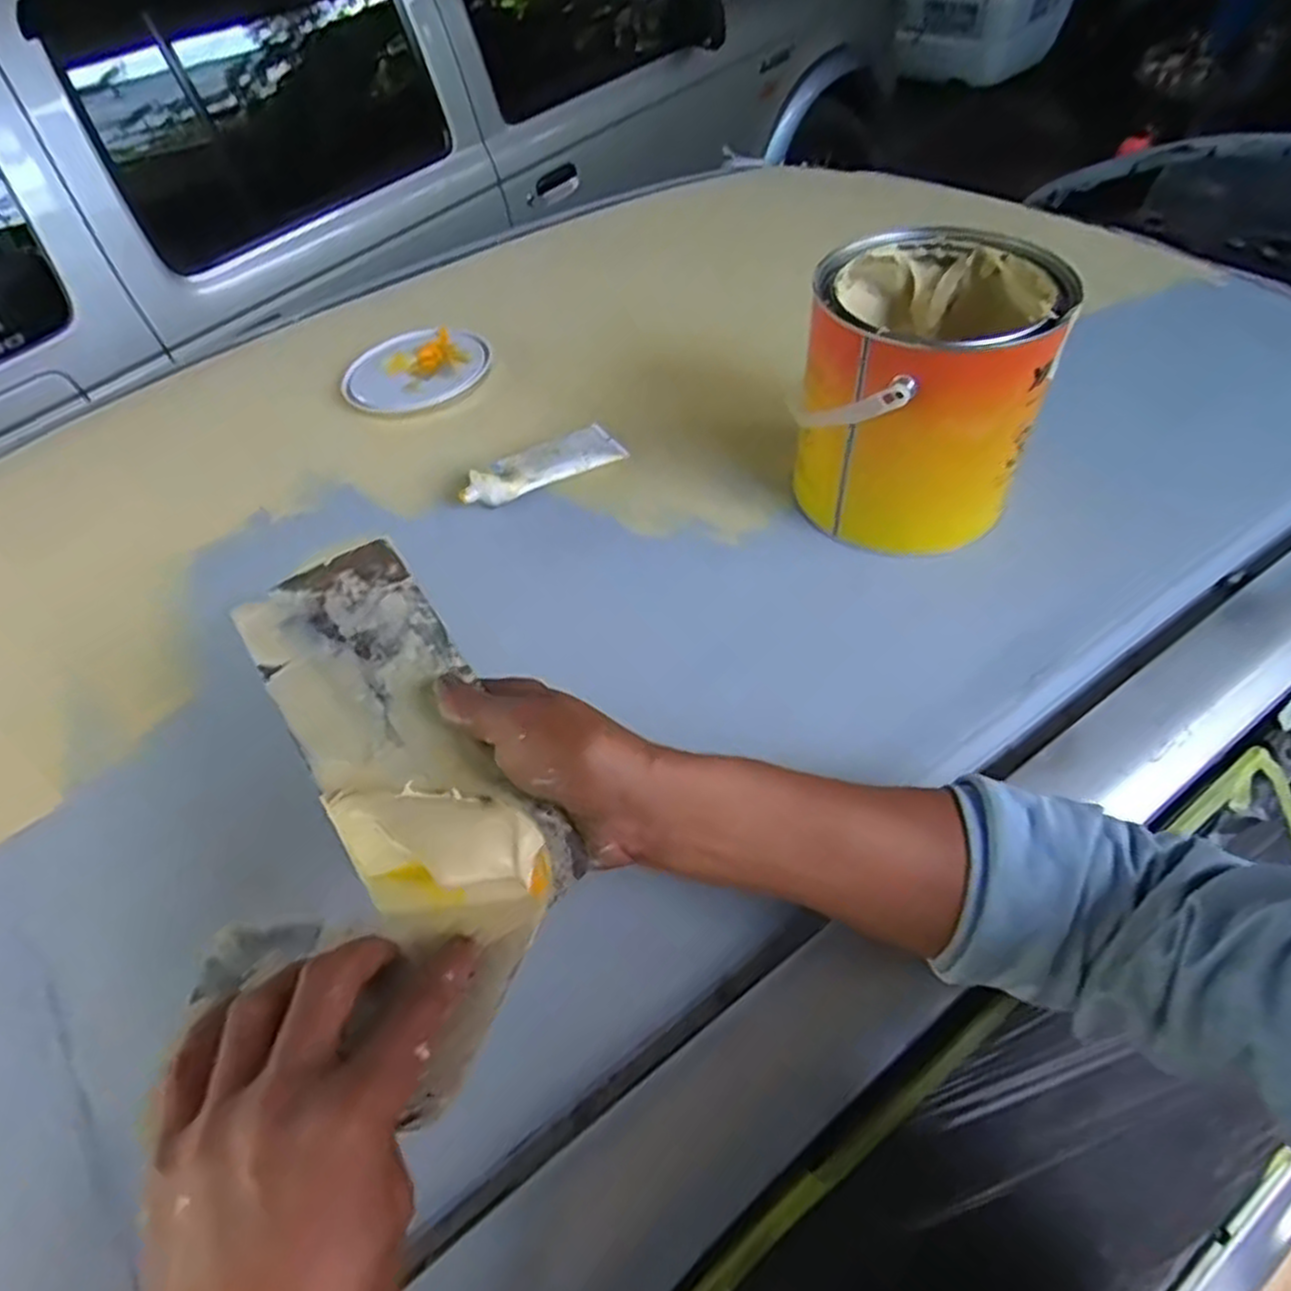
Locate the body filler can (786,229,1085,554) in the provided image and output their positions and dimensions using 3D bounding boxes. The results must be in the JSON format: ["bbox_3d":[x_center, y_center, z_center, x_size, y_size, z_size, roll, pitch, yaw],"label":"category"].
[{"bbox_3d":[0.189,-0.166,0.536,0.145,0.169,0.152,-3,48,3],"label":"body filler can"}]

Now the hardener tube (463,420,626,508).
[{"bbox_3d":[-0.085,-0.149,0.637,0.139,0.024,0.047,-27,51,-17],"label":"hardener tube"}]

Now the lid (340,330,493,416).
[{"bbox_3d":[-0.227,-0.275,0.766,0.142,0.011,0.140,-3,48,3],"label":"lid"}]

